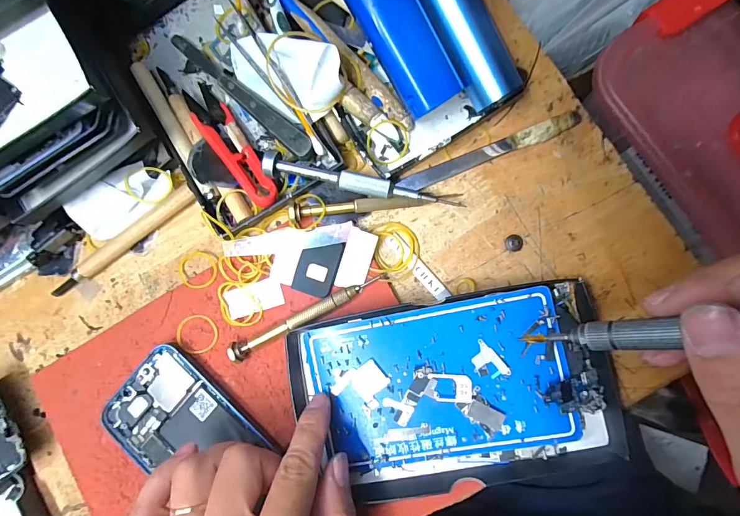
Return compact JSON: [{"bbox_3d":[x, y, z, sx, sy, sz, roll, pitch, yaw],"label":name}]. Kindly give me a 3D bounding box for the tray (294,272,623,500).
[{"bbox_3d":[0.048,0.081,0.232,0.180,0.014,0.109,-11,84,5],"label":"tray"}]

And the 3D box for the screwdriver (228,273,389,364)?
[{"bbox_3d":[-0.040,0.037,0.248,0.110,0.013,0.011,-28,84,5],"label":"screwdriver"}]

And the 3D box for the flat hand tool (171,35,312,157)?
[{"bbox_3d":[-0.089,-0.111,0.260,0.129,0.005,0.014,41,92,7],"label":"flat hand tool"}]

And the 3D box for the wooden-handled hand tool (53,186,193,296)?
[{"bbox_3d":[-0.173,-0.011,0.270,0.125,0.012,0.012,-35,84,4],"label":"wooden-handled hand tool"}]

